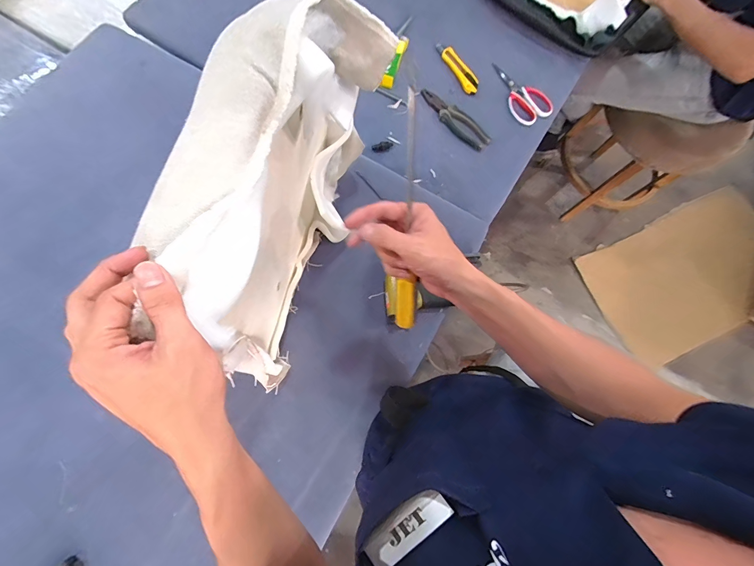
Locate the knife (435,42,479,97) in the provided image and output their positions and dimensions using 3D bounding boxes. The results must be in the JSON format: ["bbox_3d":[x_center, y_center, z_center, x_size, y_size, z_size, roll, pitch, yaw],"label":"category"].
[{"bbox_3d":[0.194,-0.523,0.841,0.037,0.024,0.172,-25,78,-10],"label":"knife"}]

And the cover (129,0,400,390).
[{"bbox_3d":[-0.100,-0.101,0.462,0.097,0.378,0.411,17,74,6],"label":"cover"}]

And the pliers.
[{"bbox_3d":[0.177,-0.377,0.800,0.058,0.023,0.191,-42,82,-13],"label":"pliers"}]

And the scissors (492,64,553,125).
[{"bbox_3d":[0.339,-0.459,0.833,0.096,0.018,0.187,-23,78,-10],"label":"scissors"}]

